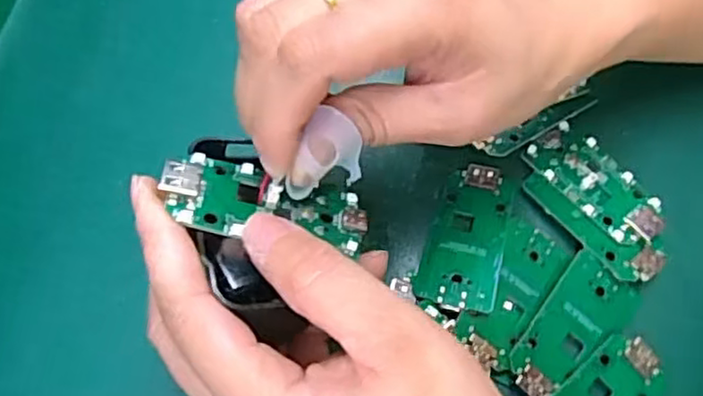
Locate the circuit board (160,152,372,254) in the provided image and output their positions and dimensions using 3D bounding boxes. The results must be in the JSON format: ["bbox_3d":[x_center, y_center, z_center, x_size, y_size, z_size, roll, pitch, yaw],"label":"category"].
[{"bbox_3d":[-0.026,0.000,0.214,0.064,0.009,0.029,11,43,-16],"label":"circuit board"}]

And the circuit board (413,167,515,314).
[{"bbox_3d":[0.048,0.015,0.283,0.031,0.009,0.063,15,71,6],"label":"circuit board"}]

